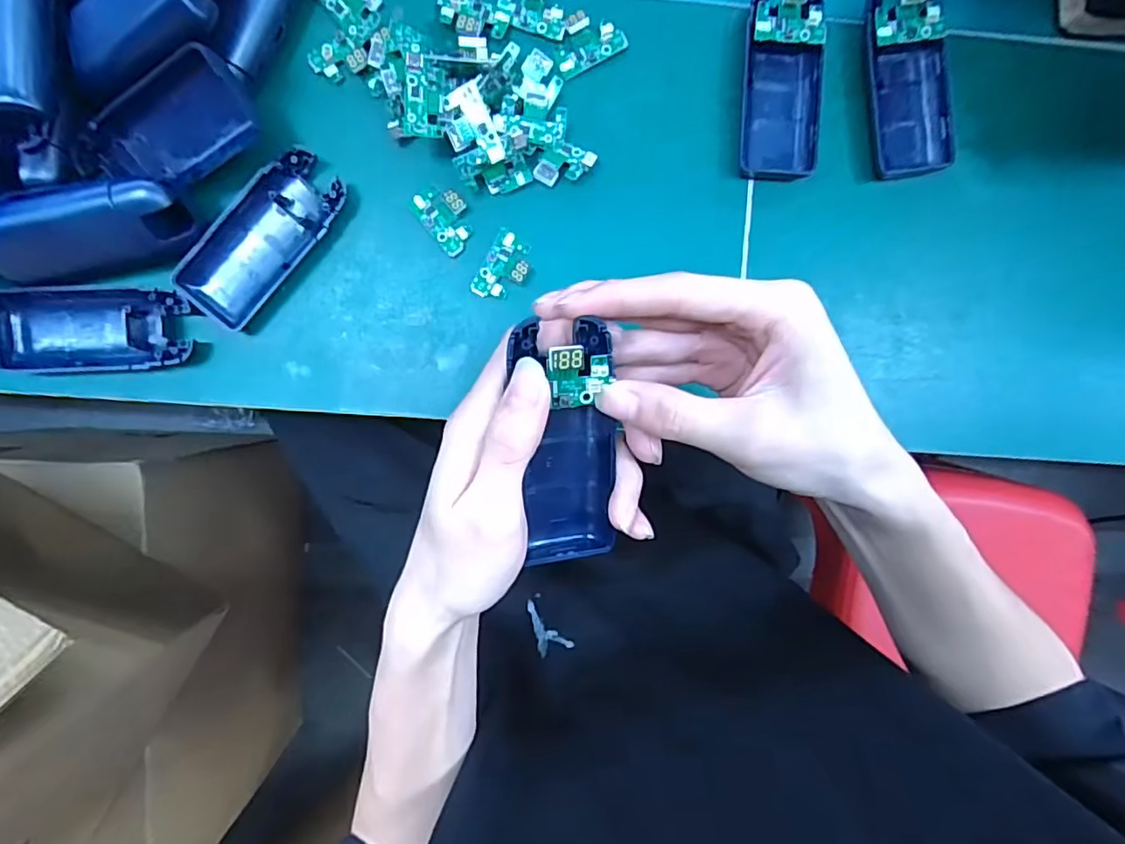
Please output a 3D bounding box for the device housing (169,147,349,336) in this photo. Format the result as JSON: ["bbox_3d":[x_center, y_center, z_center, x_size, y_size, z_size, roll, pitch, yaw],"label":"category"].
[{"bbox_3d":[-0.167,-0.102,0.316,0.043,0.012,0.102,41,90,-4],"label":"device housing"}]

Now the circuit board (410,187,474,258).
[{"bbox_3d":[-0.066,-0.117,0.324,0.025,0.006,0.038,-38,94,-1],"label":"circuit board"}]

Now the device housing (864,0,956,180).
[{"bbox_3d":[0.195,-0.192,0.320,0.045,0.020,0.101,-9,93,-2],"label":"device housing"}]

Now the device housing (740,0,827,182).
[{"bbox_3d":[0.124,-0.191,0.320,0.044,0.015,0.100,-2,92,-3],"label":"device housing"}]

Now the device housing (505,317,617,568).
[{"bbox_3d":[0.002,0.012,0.232,0.039,0.016,0.102,-3,115,-5],"label":"device housing"}]

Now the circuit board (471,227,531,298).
[{"bbox_3d":[-0.033,-0.089,0.324,0.025,0.010,0.040,28,91,-4],"label":"circuit board"}]

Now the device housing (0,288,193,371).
[{"bbox_3d":[-0.258,-0.052,0.314,0.101,0.019,0.043,-2,92,-3],"label":"device housing"}]

